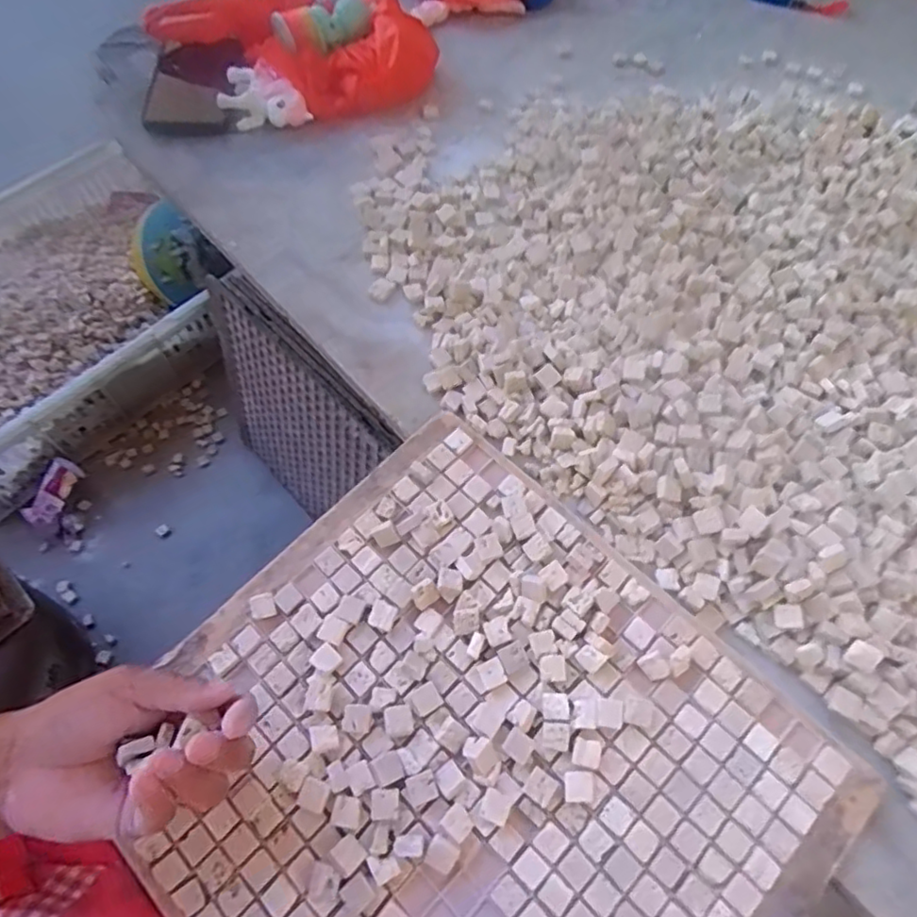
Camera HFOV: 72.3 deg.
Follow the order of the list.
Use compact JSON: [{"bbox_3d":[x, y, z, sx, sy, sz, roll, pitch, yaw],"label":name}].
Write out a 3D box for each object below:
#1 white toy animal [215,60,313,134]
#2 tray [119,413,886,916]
[{"bbox_3d":[-0.190,-0.351,0.607,0.078,0.031,0.064,-12,63,-9],"label":"white toy animal"},{"bbox_3d":[0.005,0.174,0.359,0.342,0.026,0.315,40,70,22],"label":"tray"}]

